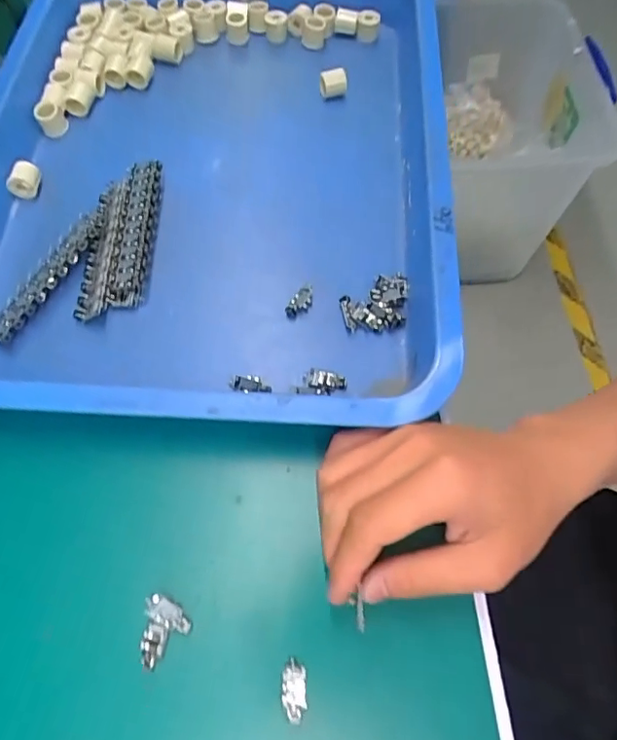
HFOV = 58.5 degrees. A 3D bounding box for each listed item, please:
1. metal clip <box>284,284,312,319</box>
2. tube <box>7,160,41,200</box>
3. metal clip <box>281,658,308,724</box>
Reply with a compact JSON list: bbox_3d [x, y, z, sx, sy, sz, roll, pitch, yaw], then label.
[{"bbox_3d":[-0.006,-0.044,0.366,0.012,0.008,0.027,28,67,14],"label":"metal clip"},{"bbox_3d":[-0.210,-0.141,0.409,0.019,0.018,0.023,5,63,3],"label":"tube"},{"bbox_3d":[-0.007,0.157,0.270,0.012,0.004,0.026,-2,63,0],"label":"metal clip"}]

